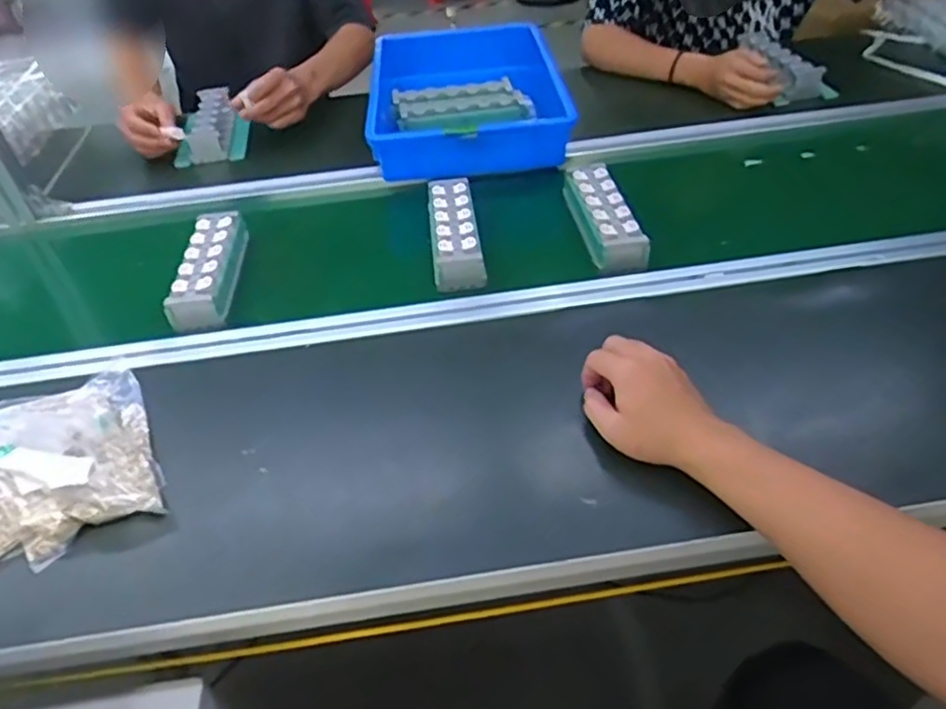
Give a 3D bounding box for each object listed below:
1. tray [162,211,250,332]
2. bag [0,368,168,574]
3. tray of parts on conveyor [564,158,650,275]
[{"bbox_3d":[-0.313,-0.104,0.813,0.056,0.040,0.184,-5,42,1],"label":"tray"},{"bbox_3d":[-0.370,0.084,0.603,0.149,0.061,0.201,-22,45,-17],"label":"bag"},{"bbox_3d":[0.157,-0.176,0.833,0.056,0.037,0.204,-9,42,-3],"label":"tray of parts on conveyor"}]

